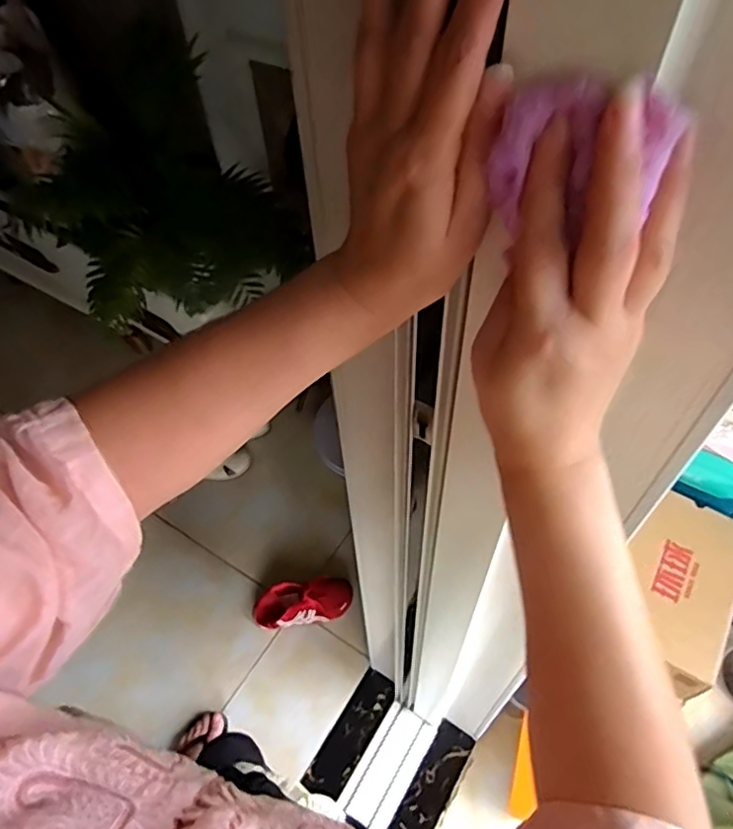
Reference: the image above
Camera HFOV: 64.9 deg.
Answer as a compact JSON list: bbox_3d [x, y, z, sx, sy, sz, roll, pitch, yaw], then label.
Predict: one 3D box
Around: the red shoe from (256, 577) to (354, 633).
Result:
[{"bbox_3d":[-0.154,0.454,1.399,0.233,0.075,0.110,-7,54,-2],"label":"red shoe"}]

